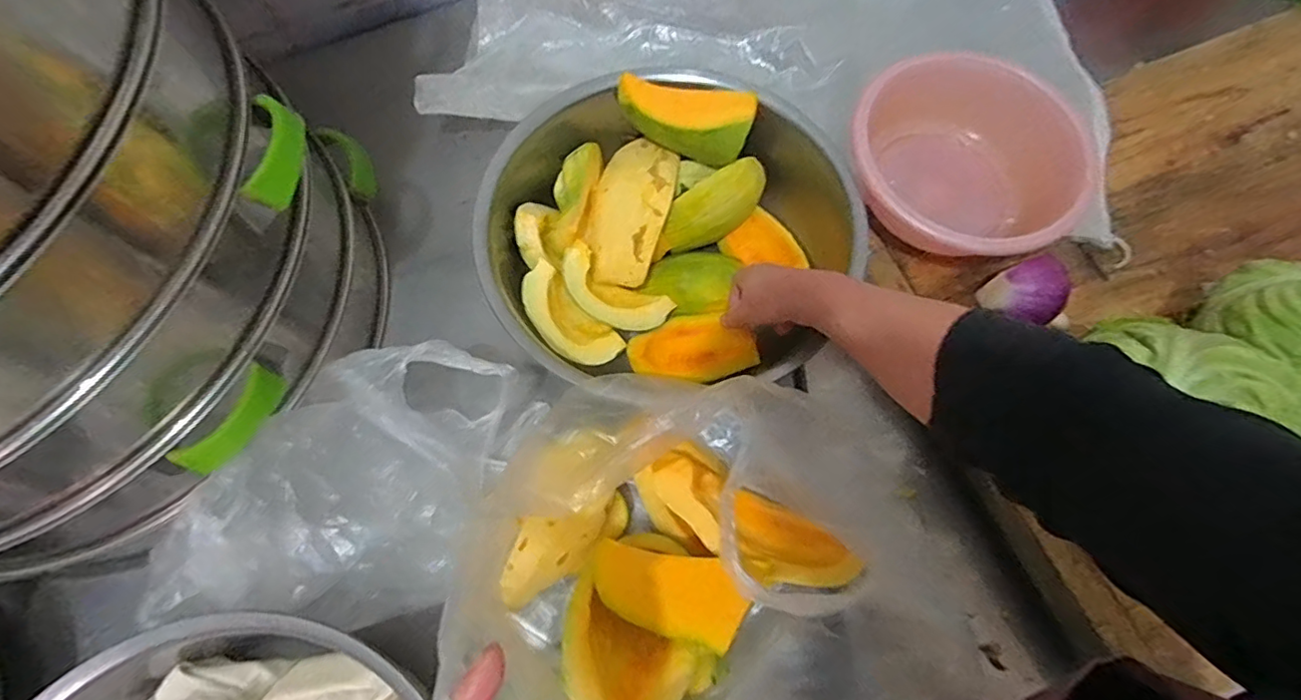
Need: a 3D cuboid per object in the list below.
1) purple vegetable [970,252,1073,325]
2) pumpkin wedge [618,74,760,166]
[{"bbox_3d":[0.378,-0.054,0.590,0.062,0.059,0.057,-14,70,-5],"label":"purple vegetable"},{"bbox_3d":[0.037,-0.250,0.633,0.144,0.051,0.061,9,70,3],"label":"pumpkin wedge"}]

